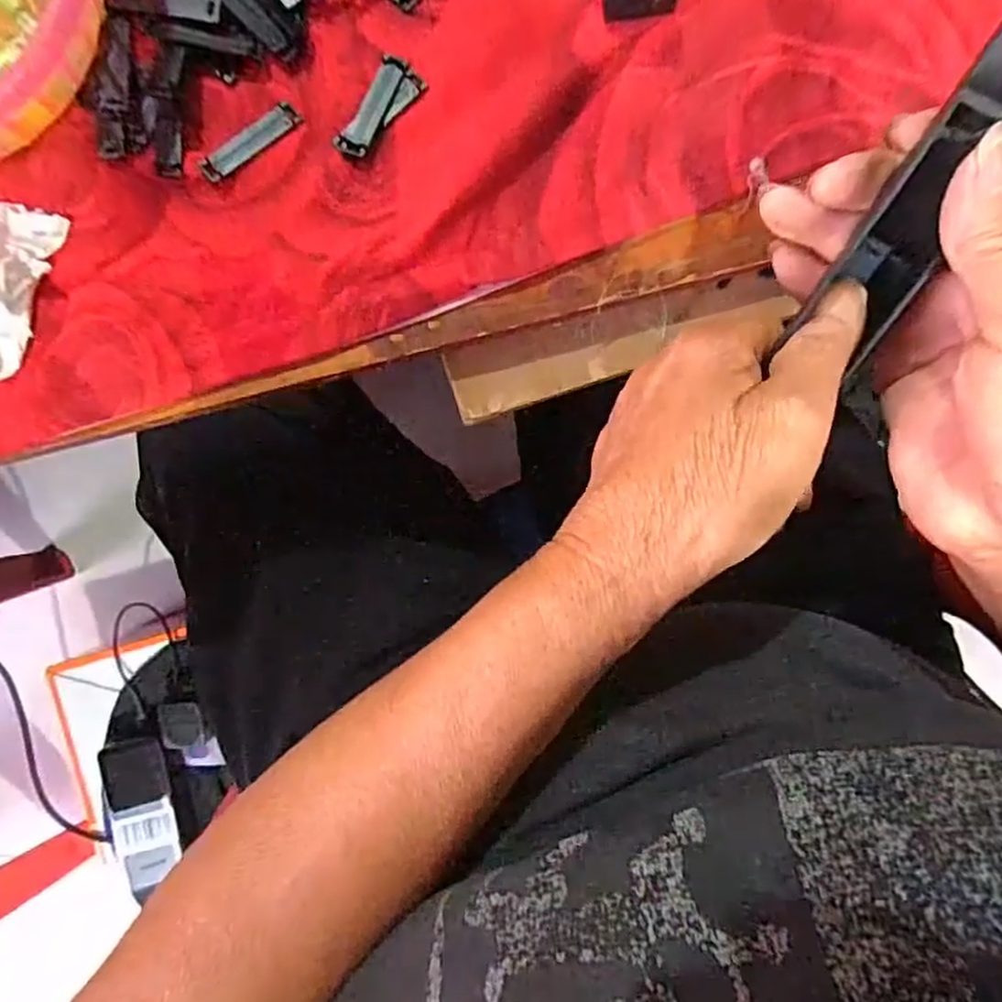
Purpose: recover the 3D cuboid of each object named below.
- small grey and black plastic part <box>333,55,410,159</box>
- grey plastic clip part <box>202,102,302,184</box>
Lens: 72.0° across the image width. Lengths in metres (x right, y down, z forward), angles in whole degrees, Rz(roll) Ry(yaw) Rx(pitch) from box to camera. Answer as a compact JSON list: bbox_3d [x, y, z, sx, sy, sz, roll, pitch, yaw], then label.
[{"bbox_3d":[-0.053,-0.165,0.287,0.014,0.005,0.045,29,90,-3],"label":"small grey and black plastic part"},{"bbox_3d":[-0.104,-0.149,0.284,0.045,0.004,0.010,-38,93,-1],"label":"grey plastic clip part"}]

